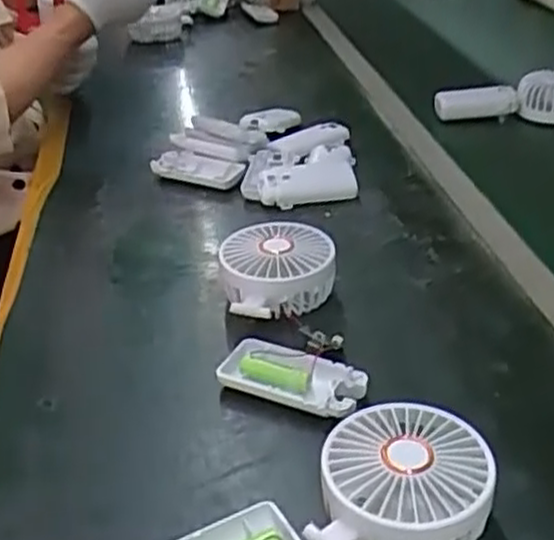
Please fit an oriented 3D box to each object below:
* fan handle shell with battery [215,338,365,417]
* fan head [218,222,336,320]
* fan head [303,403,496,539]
[{"bbox_3d":[0.010,0.072,0.518,0.093,0.017,0.041,10,34,21],"label":"fan handle shell with battery"},{"bbox_3d":[0.000,0.001,0.607,0.088,0.046,0.087,-11,32,-12],"label":"fan head"},{"bbox_3d":[0.068,0.118,0.411,0.084,0.045,0.093,7,33,17],"label":"fan head"}]

